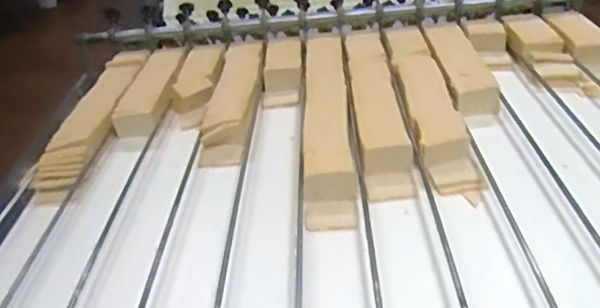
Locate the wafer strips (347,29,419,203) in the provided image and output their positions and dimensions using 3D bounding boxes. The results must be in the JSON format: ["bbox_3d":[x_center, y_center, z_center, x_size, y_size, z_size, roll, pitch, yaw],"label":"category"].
[{"bbox_3d":[0.139,-0.094,1.046,0.091,0.078,0.497,-4,32,3],"label":"wafer strips"}]

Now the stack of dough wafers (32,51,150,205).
[{"bbox_3d":[-0.420,-0.092,1.165,0.108,0.069,0.526,-1,33,7],"label":"stack of dough wafers"}]

